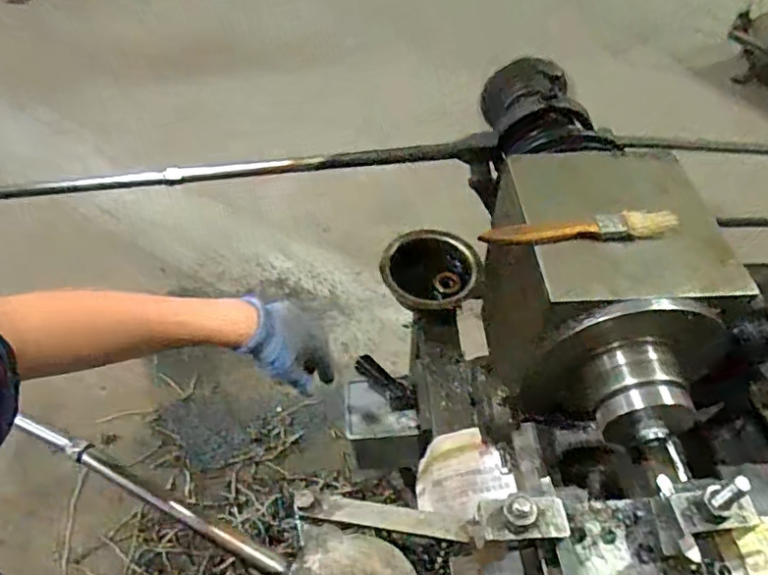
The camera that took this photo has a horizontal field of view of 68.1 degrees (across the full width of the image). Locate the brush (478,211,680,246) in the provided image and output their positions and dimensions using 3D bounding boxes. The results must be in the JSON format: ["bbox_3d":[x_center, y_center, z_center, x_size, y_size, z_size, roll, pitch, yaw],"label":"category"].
[{"bbox_3d":[0.150,-0.045,0.438,0.146,0.017,0.019,-3,50,-3],"label":"brush"}]

